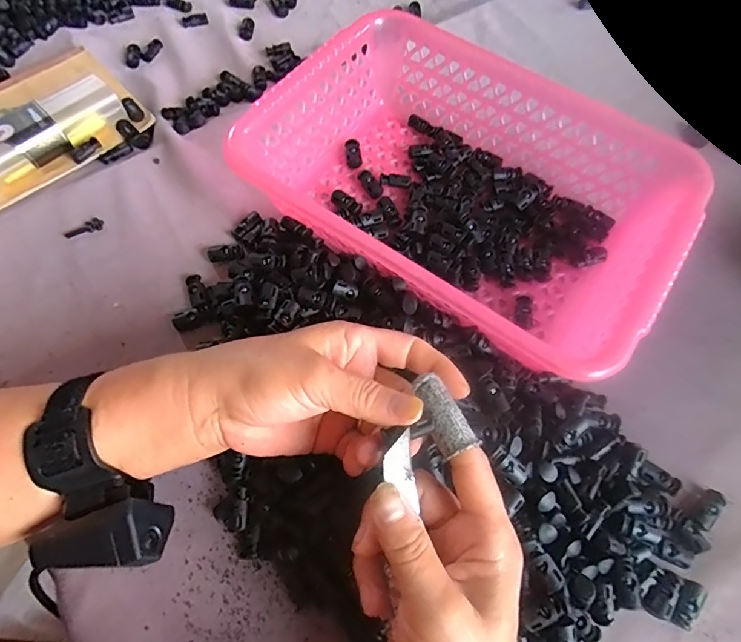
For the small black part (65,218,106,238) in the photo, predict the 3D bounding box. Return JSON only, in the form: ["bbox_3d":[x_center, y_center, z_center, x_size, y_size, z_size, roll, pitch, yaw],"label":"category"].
[{"bbox_3d":[-0.233,-0.075,0.387,0.030,0.004,0.012,-25,68,-13],"label":"small black part"}]

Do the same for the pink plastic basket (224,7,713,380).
[{"bbox_3d":[0.070,-0.099,0.371,0.302,0.081,0.212,34,68,13],"label":"pink plastic basket"}]

